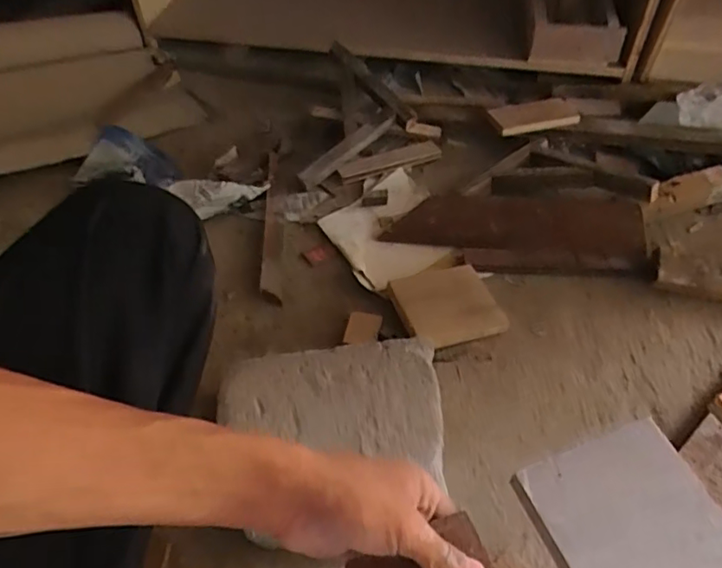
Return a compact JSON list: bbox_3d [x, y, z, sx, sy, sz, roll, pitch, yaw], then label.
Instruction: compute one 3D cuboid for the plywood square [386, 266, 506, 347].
[{"bbox_3d":[0.116,0.030,0.776,0.143,0.013,0.119,-14,58,-27],"label":"plywood square"}]

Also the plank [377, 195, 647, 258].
[{"bbox_3d":[0.228,-0.095,0.867,0.360,0.026,0.112,4,56,7],"label":"plank"}]

